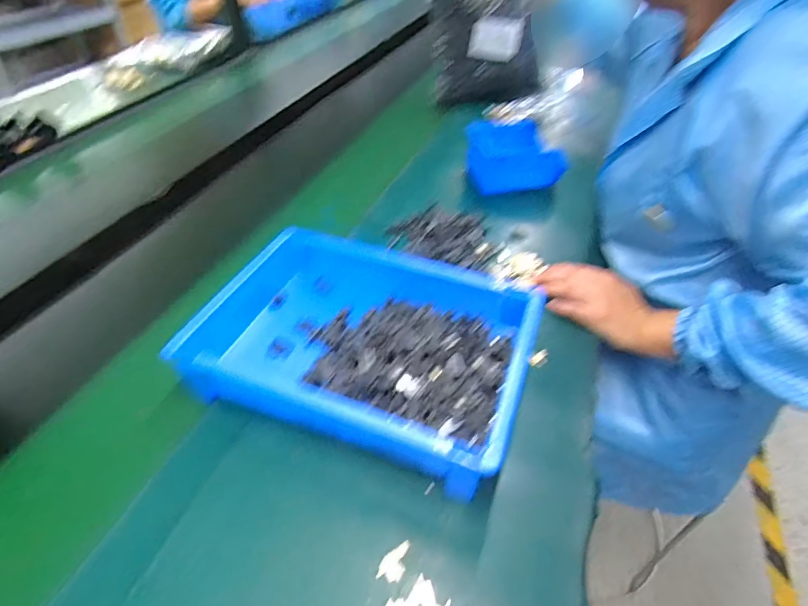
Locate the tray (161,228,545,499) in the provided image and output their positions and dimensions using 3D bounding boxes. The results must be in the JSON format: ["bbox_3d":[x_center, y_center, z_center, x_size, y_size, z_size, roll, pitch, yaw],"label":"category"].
[{"bbox_3d":[-0.028,0.024,0.480,0.304,0.062,0.256,15,45,16],"label":"tray"}]

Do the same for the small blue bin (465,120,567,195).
[{"bbox_3d":[0.178,-0.238,0.762,0.128,0.070,0.138,-5,43,-5],"label":"small blue bin"}]

